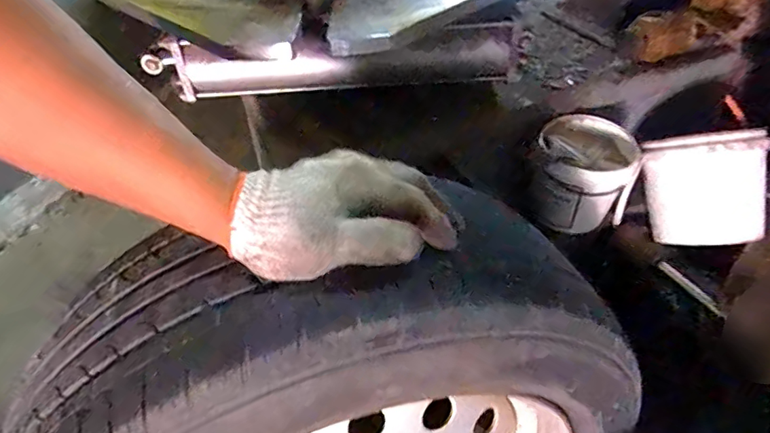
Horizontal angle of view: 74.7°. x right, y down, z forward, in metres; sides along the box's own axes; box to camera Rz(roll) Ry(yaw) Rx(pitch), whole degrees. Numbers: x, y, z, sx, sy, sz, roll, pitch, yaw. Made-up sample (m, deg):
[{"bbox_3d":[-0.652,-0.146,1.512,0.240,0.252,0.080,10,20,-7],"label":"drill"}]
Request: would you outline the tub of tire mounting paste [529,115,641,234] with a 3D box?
[{"bbox_3d":[0.267,-0.051,0.687,0.114,0.119,0.115,19,44,24],"label":"tub of tire mounting paste"}]

